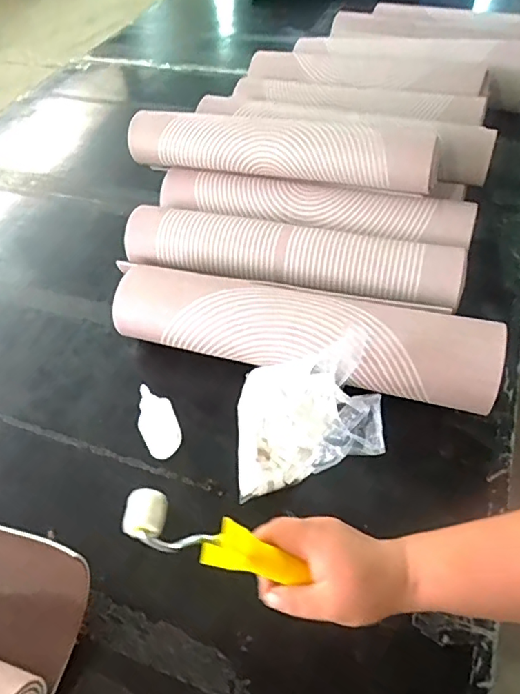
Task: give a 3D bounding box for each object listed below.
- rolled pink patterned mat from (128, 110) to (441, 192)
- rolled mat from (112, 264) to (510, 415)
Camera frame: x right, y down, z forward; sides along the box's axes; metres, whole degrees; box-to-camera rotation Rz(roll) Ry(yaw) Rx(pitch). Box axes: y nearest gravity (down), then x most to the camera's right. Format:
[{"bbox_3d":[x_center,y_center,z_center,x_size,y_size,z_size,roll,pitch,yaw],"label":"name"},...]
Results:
[{"bbox_3d":[0.022,-0.320,0.825,0.503,0.076,0.076,15,52,17],"label":"rolled pink patterned mat"},{"bbox_3d":[0.045,-0.013,0.667,0.490,0.089,0.106,14,52,16],"label":"rolled mat"}]

